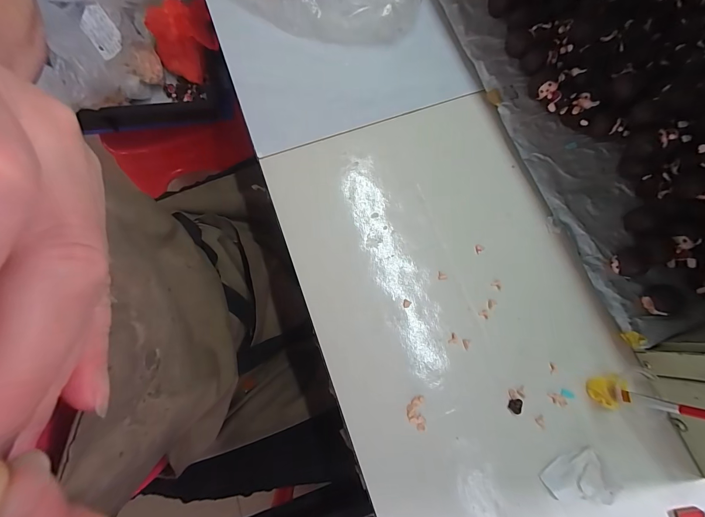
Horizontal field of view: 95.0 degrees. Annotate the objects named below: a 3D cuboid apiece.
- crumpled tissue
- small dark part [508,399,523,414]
[{"bbox_3d":[0.169,0.167,0.242,0.045,0.010,0.032,-16,78,-3],"label":"crumpled tissue"},{"bbox_3d":[0.131,0.118,0.259,0.008,0.005,0.011,24,79,6],"label":"small dark part"}]

